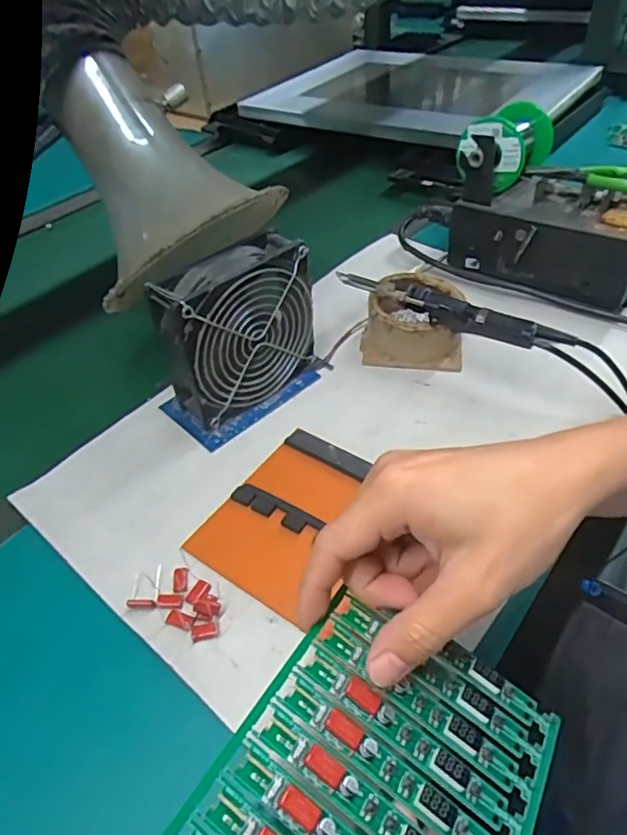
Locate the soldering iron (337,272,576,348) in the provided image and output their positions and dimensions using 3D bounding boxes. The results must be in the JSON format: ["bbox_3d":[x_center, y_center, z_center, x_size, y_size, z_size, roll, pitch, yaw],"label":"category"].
[{"bbox_3d":[0.107,-0.090,0.470,0.200,0.019,0.021,24,52,25],"label":"soldering iron"}]

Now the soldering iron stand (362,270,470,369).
[{"bbox_3d":[0.090,-0.089,0.513,0.088,0.049,0.085,4,46,9],"label":"soldering iron stand"}]

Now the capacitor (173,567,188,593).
[{"bbox_3d":[-0.085,0.103,0.364,0.009,0.004,0.017,-6,46,-1],"label":"capacitor"}]

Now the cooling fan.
[{"bbox_3d":[-0.059,-0.066,0.448,0.123,0.120,0.042,-33,52,-25],"label":"cooling fan"}]

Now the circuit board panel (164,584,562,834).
[{"bbox_3d":[0.027,0.153,0.230,0.119,0.007,0.158,35,46,13],"label":"circuit board panel"}]

